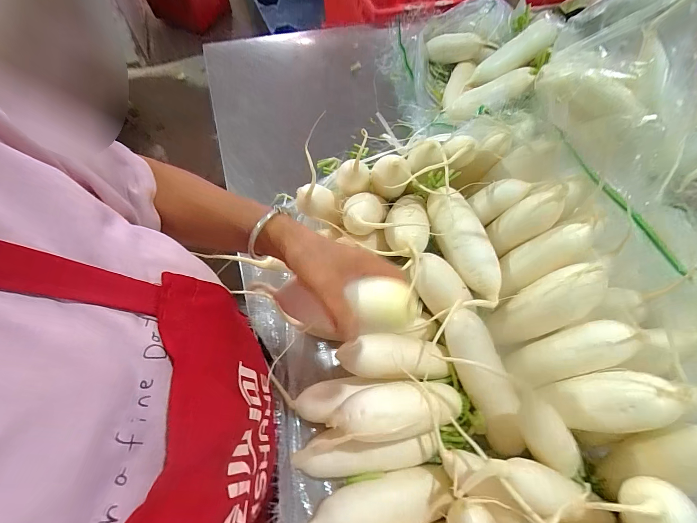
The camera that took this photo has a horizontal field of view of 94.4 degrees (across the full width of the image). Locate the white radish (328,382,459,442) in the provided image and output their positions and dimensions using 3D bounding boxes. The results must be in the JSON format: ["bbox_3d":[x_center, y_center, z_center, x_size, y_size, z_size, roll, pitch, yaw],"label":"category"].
[{"bbox_3d":[0.065,0.177,0.384,0.166,0.052,0.059,0,63,-19],"label":"white radish"}]

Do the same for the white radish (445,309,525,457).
[{"bbox_3d":[0.174,0.151,0.422,0.056,0.047,0.182,-20,86,-11],"label":"white radish"}]

